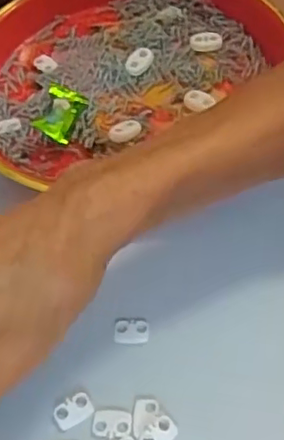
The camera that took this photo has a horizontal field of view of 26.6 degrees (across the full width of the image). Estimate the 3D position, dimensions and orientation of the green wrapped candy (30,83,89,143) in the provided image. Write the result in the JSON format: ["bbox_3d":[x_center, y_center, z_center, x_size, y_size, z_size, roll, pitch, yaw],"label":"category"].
[{"bbox_3d":[-0.053,-0.070,0.388,0.021,0.016,0.046,8,51,10],"label":"green wrapped candy"}]

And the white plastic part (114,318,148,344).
[{"bbox_3d":[-0.006,0.056,0.306,0.017,0.004,0.014,4,51,6],"label":"white plastic part"}]

